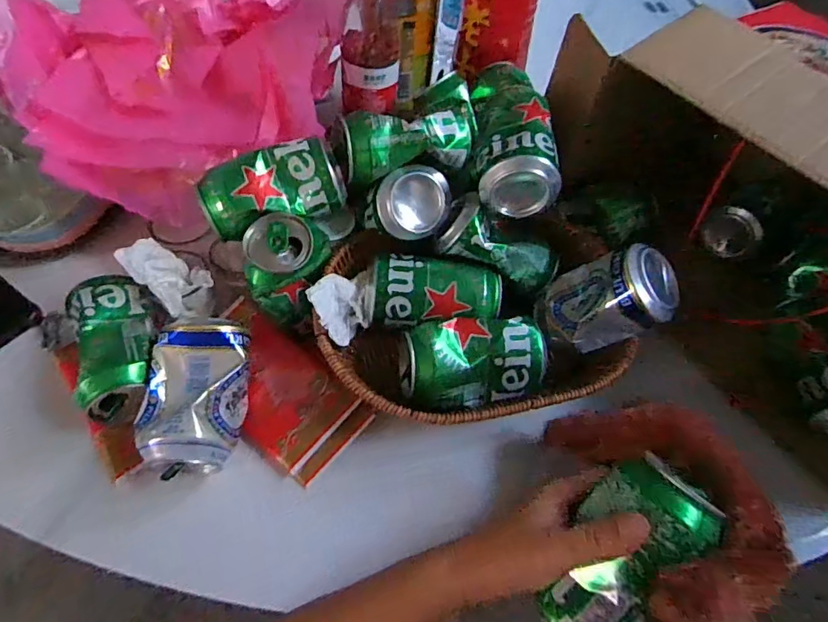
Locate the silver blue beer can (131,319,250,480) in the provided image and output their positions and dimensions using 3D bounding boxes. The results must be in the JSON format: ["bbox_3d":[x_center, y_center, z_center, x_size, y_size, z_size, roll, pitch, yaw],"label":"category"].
[{"bbox_3d":[-0.162,0.070,0.386,0.068,0.078,0.110,7,55,0],"label":"silver blue beer can"}]

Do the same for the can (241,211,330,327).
[{"bbox_3d":[-0.102,-0.032,0.409,0.059,0.078,0.054,2,55,-3],"label":"can"}]

